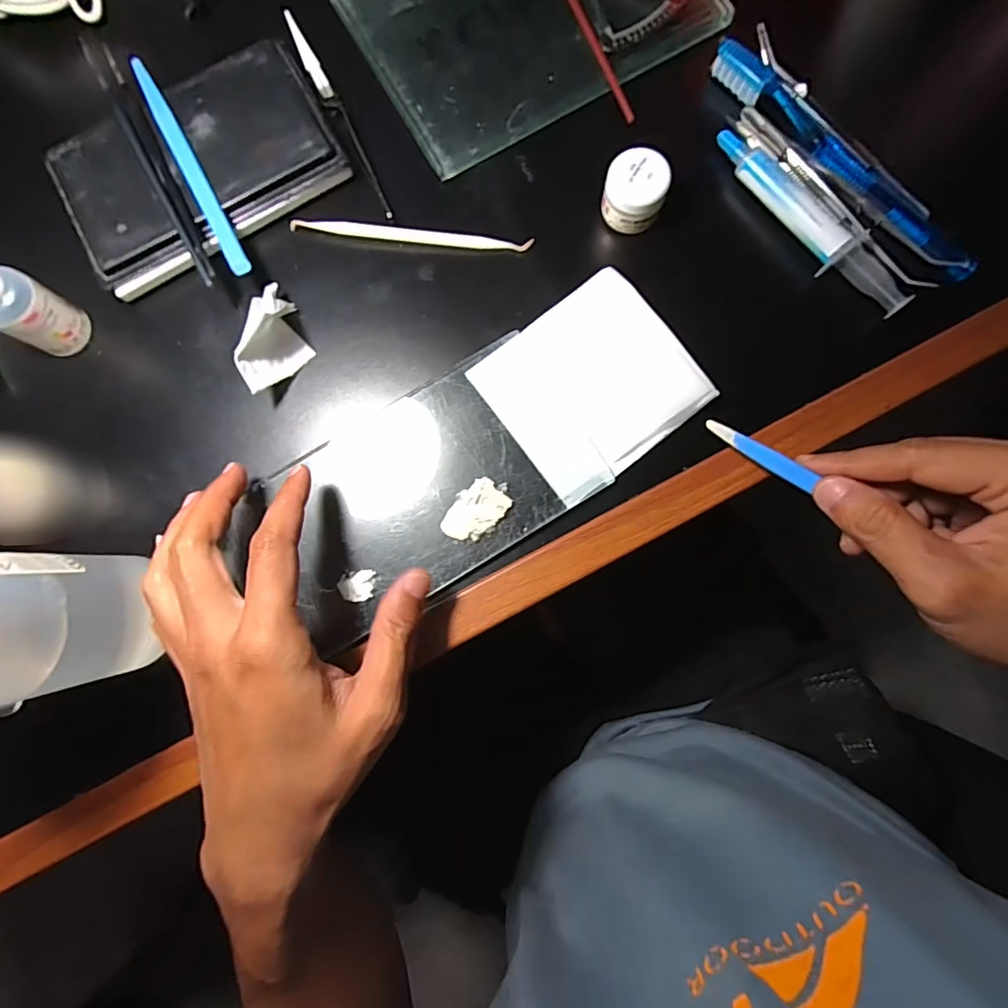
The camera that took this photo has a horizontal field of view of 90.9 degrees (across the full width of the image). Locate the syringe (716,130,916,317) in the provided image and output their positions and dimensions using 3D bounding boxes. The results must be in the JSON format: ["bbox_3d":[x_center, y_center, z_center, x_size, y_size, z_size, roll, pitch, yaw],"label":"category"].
[{"bbox_3d":[0.171,-0.159,0.273,0.030,0.012,0.136,-41,84,-2],"label":"syringe"}]

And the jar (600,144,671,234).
[{"bbox_3d":[0.072,-0.171,0.274,0.032,0.029,0.030,0,85,3],"label":"jar"}]

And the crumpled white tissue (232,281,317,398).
[{"bbox_3d":[-0.123,-0.090,0.268,0.022,0.037,0.060,8,85,3],"label":"crumpled white tissue"}]

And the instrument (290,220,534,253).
[{"bbox_3d":[-0.054,-0.156,0.287,0.138,0.004,0.009,6,85,3],"label":"instrument"}]

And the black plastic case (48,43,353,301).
[{"bbox_3d":[-0.173,-0.194,0.284,0.152,0.024,0.092,-27,84,0],"label":"black plastic case"}]

